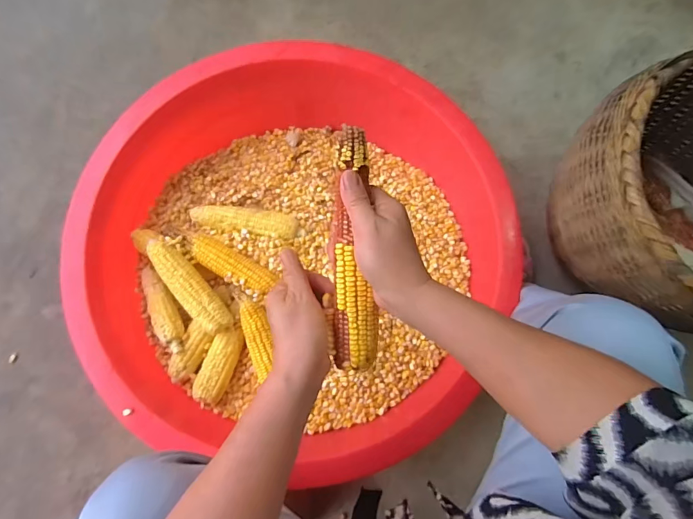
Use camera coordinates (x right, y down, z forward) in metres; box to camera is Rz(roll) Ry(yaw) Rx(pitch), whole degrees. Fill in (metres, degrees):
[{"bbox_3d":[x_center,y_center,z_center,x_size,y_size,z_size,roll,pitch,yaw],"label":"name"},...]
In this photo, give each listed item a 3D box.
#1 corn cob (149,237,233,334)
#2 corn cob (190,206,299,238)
[{"bbox_3d":[-0.259,0.044,0.638,0.046,0.042,0.183,-41,83,-10],"label":"corn cob"},{"bbox_3d":[-0.182,-0.068,0.699,0.188,0.039,0.041,9,78,-1],"label":"corn cob"}]

